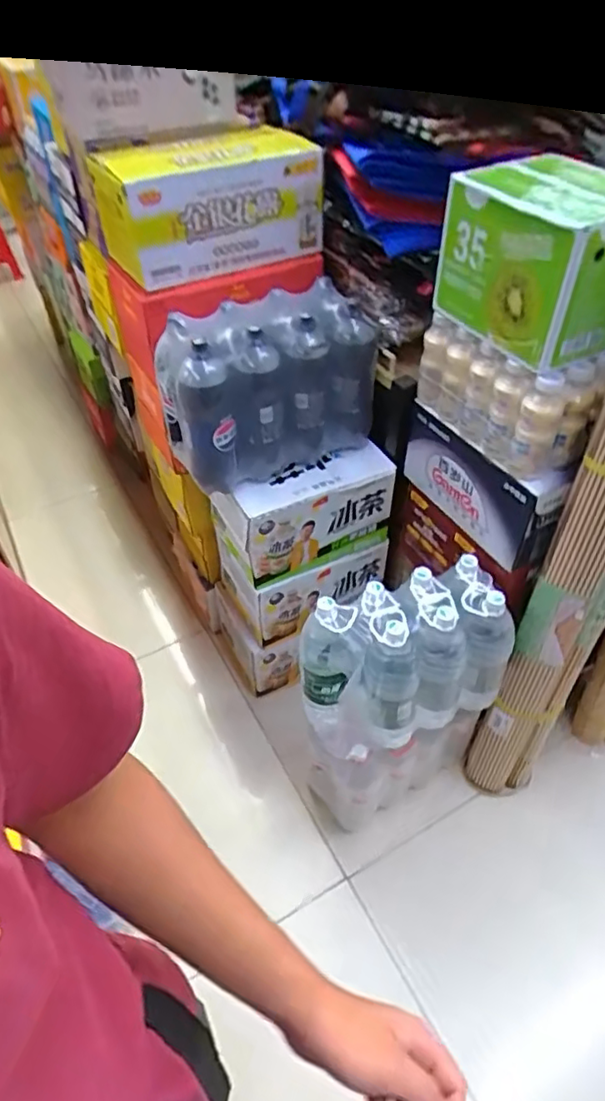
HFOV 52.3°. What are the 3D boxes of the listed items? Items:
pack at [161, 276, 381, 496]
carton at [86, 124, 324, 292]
[{"bbox_3d":[-0.061,-0.325,1.257,0.430,0.326,0.189,-15,48,-13],"label":"pack"},{"bbox_3d":[-0.171,-0.690,1.216,0.429,0.199,0.260,-19,49,-17],"label":"carton"}]

